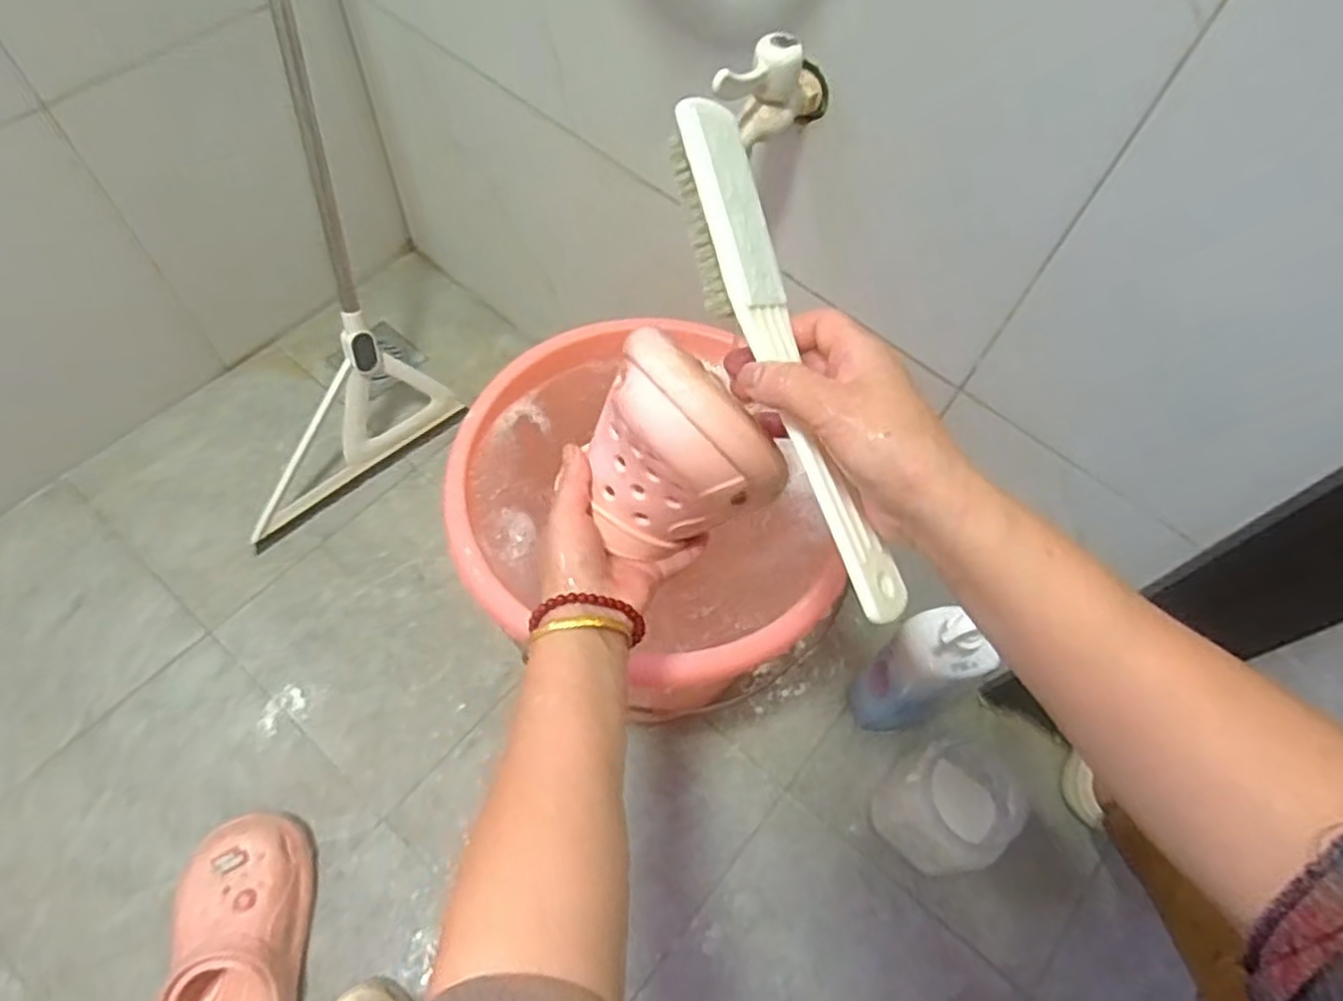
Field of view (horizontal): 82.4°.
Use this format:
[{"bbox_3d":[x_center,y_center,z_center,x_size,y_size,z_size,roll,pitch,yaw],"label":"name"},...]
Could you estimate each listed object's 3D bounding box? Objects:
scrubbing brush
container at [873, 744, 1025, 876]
[{"bbox_3d":[0.054,-0.062,0.354,0.040,0.023,0.246,-21,90,-14],"label":"scrubbing brush"},{"bbox_3d":[0.281,0.304,0.774,0.127,0.133,0.108,-35,70,-20],"label":"container"}]

